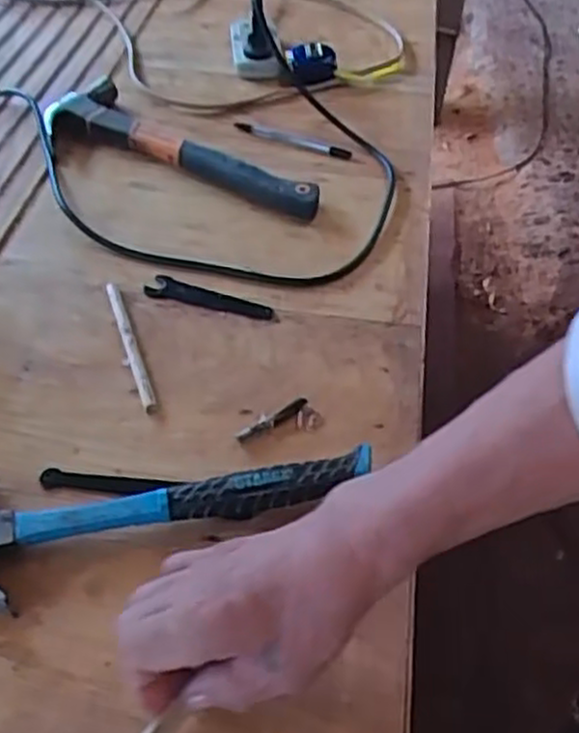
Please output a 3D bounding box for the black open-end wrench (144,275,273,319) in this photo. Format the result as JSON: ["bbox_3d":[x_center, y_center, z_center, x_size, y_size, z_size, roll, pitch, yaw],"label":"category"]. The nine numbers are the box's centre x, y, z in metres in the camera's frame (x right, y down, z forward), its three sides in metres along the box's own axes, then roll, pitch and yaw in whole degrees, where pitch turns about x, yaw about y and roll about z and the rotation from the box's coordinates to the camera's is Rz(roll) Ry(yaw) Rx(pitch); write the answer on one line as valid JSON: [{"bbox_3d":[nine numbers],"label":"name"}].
[{"bbox_3d":[-0.068,-0.058,0.665,0.110,0.005,0.025,14,49,11],"label":"black open-end wrench"}]

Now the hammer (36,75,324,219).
[{"bbox_3d":[-0.108,-0.222,0.793,0.313,0.029,0.095,26,52,21],"label":"hammer"}]

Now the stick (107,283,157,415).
[{"bbox_3d":[-0.128,-0.017,0.616,0.013,0.011,0.142,-15,50,-15],"label":"stick"}]

